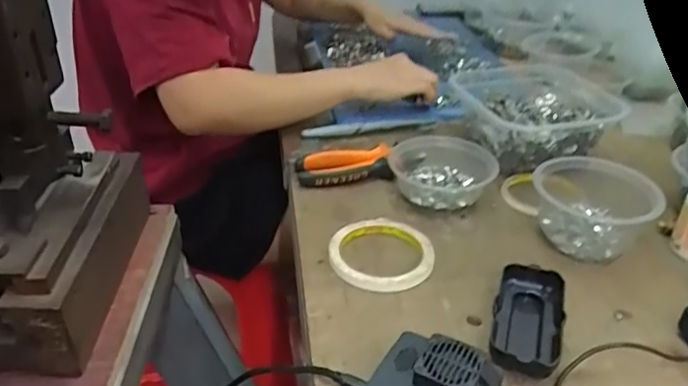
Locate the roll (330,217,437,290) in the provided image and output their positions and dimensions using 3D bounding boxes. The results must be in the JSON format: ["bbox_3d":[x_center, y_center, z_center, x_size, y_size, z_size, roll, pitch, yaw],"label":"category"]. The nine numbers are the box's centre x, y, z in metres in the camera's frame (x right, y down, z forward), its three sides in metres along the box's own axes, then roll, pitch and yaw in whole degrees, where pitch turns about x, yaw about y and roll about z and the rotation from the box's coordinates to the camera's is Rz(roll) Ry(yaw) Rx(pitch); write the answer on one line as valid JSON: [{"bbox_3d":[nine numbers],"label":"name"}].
[{"bbox_3d":[0.035,0.056,0.547,0.096,0.017,0.095,-1,32,0],"label":"roll"}]

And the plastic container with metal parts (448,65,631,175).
[{"bbox_3d":[0.225,-0.103,0.745,0.151,0.076,0.208,-10,33,-14],"label":"plastic container with metal parts"}]

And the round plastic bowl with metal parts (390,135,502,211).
[{"bbox_3d":[0.108,-0.025,0.650,0.113,0.043,0.114,1,32,3],"label":"round plastic bowl with metal parts"}]

